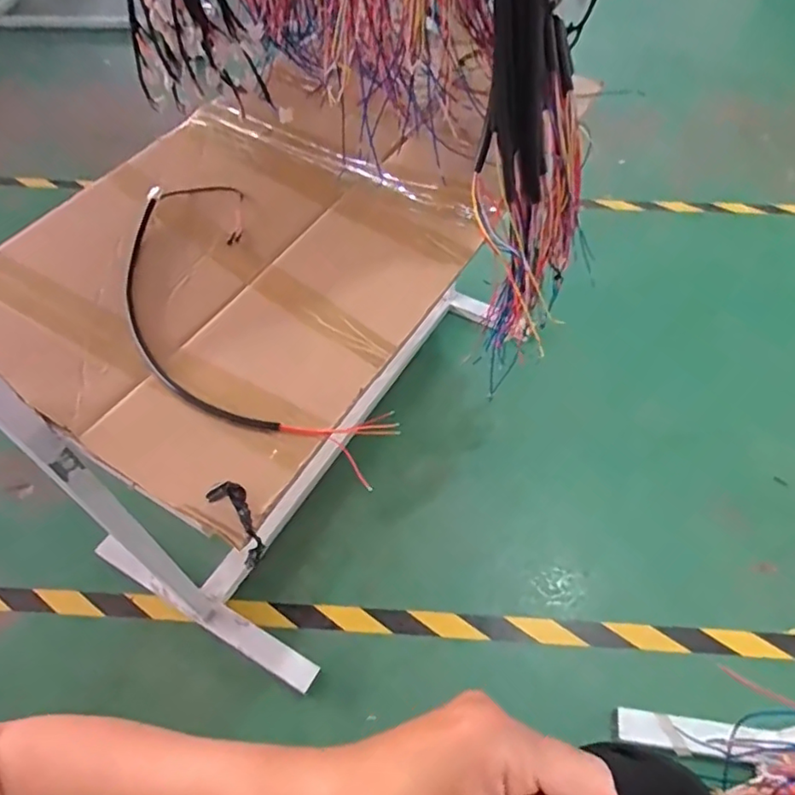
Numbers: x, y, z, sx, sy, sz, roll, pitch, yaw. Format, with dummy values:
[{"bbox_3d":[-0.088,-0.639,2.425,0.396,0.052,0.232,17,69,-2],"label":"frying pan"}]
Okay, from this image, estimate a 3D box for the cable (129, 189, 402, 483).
[{"bbox_3d":[-0.195,-0.099,0.641,0.190,0.032,0.440,-26,58,-16],"label":"cable"}]

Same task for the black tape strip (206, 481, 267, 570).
[{"bbox_3d":[-0.138,0.110,0.509,0.030,0.009,0.077,-27,71,-16],"label":"black tape strip"}]

